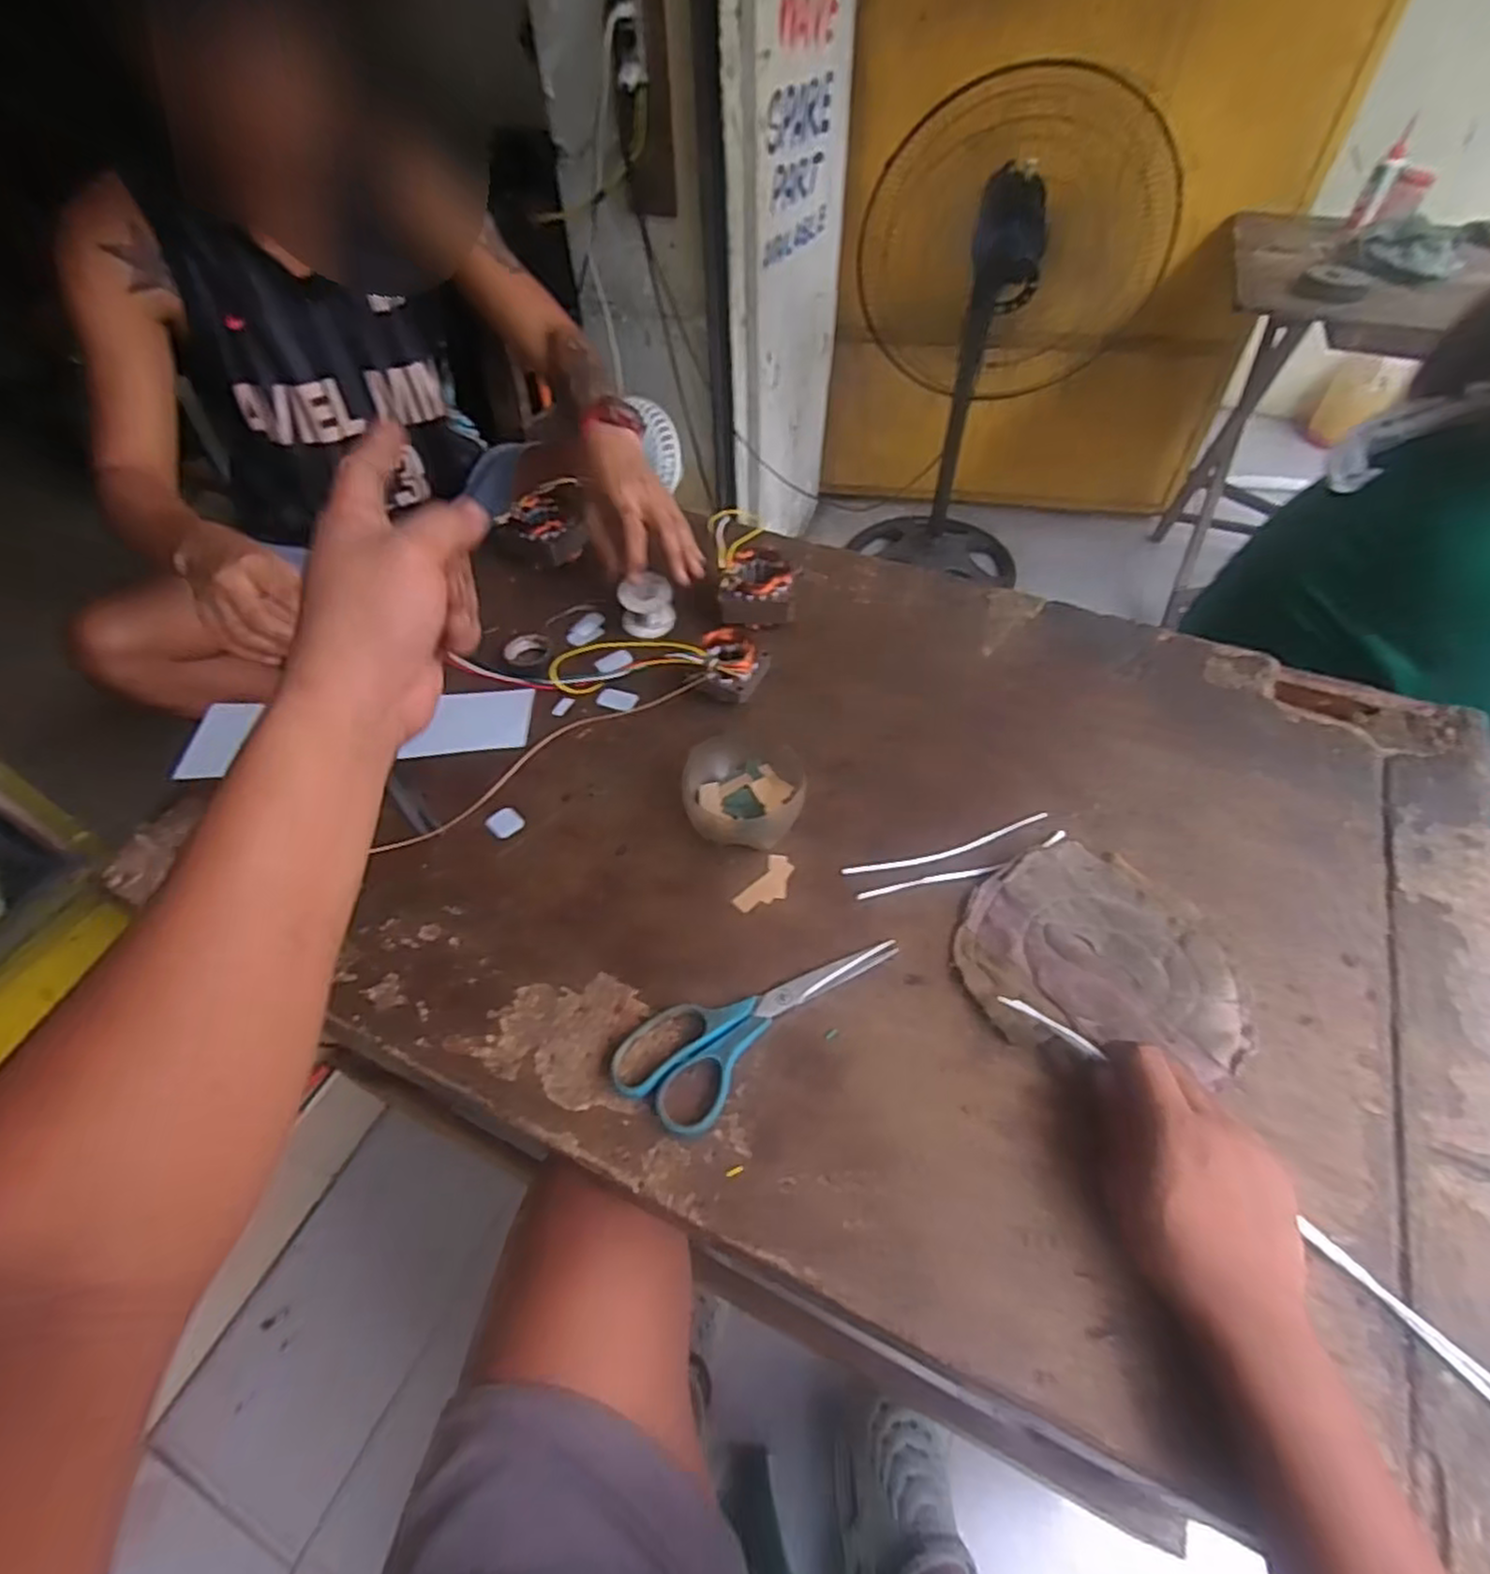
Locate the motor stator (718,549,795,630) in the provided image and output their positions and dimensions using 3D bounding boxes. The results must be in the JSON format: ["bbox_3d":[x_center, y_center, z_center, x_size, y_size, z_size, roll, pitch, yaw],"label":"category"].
[{"bbox_3d":[0.016,-0.199,0.740,0.074,0.051,0.085,2,53,4],"label":"motor stator"}]

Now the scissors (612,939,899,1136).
[{"bbox_3d":[0.006,0.141,0.491,0.195,0.014,0.077,-36,60,-23],"label":"scissors"}]

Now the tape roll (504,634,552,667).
[{"bbox_3d":[-0.211,-0.133,0.719,0.039,0.010,0.039,-1,53,1],"label":"tape roll"}]

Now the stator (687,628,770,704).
[{"bbox_3d":[-0.014,-0.110,0.666,0.053,0.039,0.060,19,56,16],"label":"stator"}]

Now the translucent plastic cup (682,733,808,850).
[{"bbox_3d":[0.000,0.003,0.581,0.093,0.046,0.091,1,53,3],"label":"translucent plastic cup"}]

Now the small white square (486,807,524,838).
[{"bbox_3d":[-0.192,0.028,0.596,0.027,0.005,0.026,32,60,24],"label":"small white square"}]

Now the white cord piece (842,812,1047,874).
[{"bbox_3d":[0.158,0.046,0.568,0.171,0.004,0.016,-15,54,-9],"label":"white cord piece"}]

